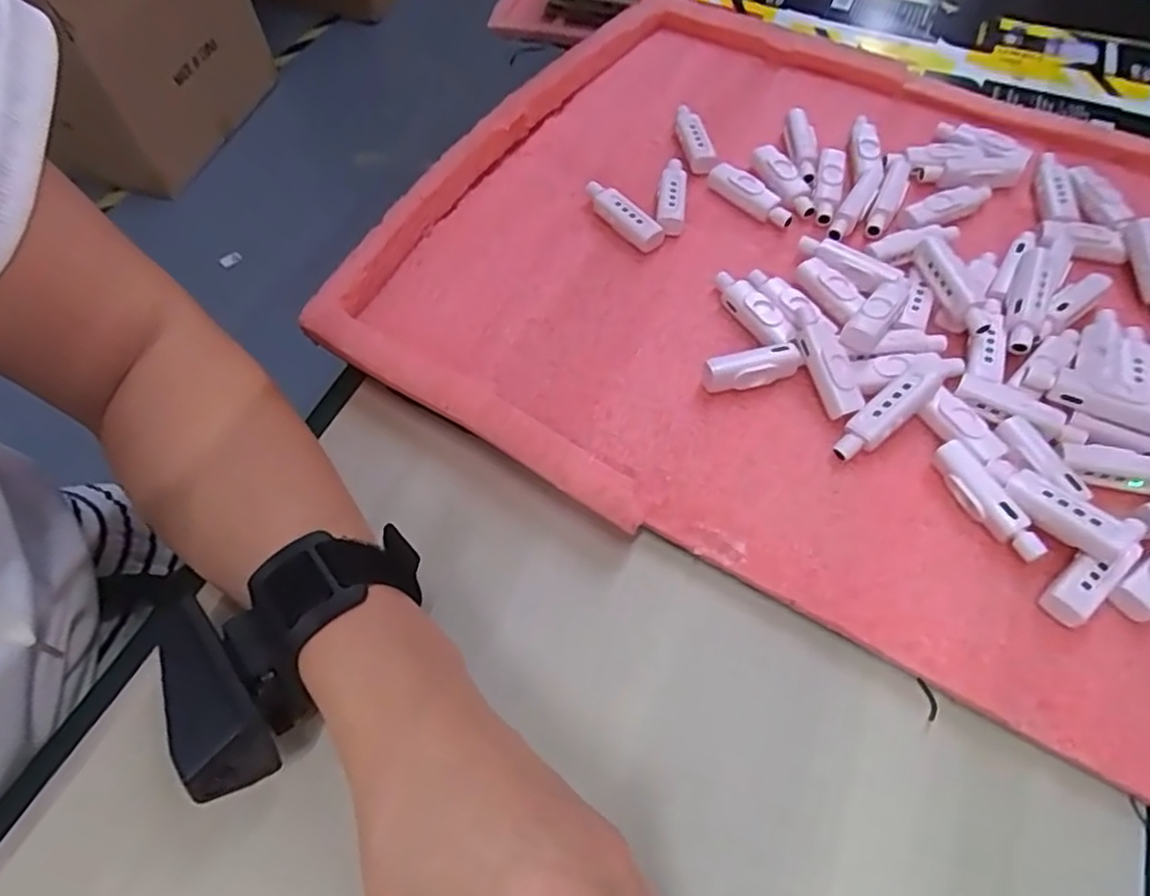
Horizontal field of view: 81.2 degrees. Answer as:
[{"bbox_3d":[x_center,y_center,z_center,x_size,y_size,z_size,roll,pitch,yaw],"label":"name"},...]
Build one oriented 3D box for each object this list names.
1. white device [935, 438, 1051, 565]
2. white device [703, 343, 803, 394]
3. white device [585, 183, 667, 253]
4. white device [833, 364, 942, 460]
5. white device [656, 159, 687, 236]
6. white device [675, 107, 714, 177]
[{"bbox_3d":[0.175,0.022,0.284,0.014,0.016,0.056,-18,59,-10],"label":"white device"},{"bbox_3d":[0.086,-0.039,0.321,0.046,0.019,0.013,-14,59,-8],"label":"white device"},{"bbox_3d":[0.025,-0.132,0.379,0.014,0.016,0.056,-37,64,-20],"label":"white device"},{"bbox_3d":[0.145,-0.018,0.308,0.066,0.017,0.017,-43,66,-5],"label":"white device"},{"bbox_3d":[0.056,-0.145,0.384,0.015,0.011,0.057,6,58,5],"label":"white device"},{"bbox_3d":[0.072,-0.190,0.411,0.013,0.014,0.053,-7,58,-4],"label":"white device"}]

